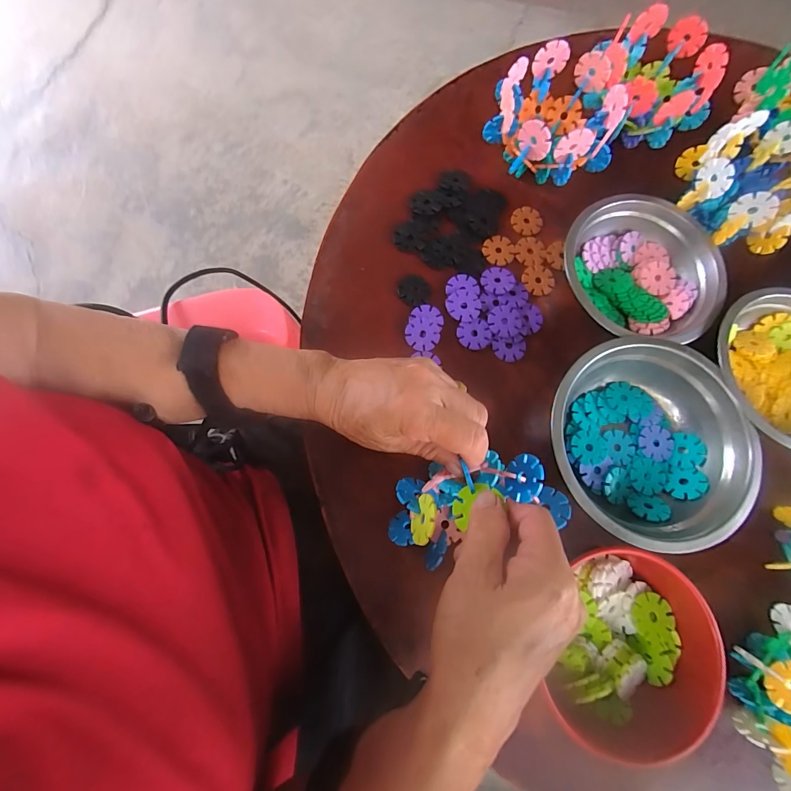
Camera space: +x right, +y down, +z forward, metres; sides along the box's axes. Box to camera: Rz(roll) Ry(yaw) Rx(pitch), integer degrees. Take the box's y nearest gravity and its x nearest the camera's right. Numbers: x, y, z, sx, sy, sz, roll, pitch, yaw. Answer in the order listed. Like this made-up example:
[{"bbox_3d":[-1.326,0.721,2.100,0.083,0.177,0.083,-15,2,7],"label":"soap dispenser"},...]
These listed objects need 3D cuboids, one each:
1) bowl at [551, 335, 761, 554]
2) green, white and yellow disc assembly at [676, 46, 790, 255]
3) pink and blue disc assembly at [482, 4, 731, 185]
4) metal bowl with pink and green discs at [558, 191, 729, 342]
[{"bbox_3d":[0.206,0.037,0.312,0.161,0.049,0.165,3,78,-2],"label":"bowl"},{"bbox_3d":[0.363,-0.238,0.356,0.124,0.055,0.225,39,79,7],"label":"green, white and yellow disc assembly"},{"bbox_3d":[0.197,-0.279,0.364,0.217,0.068,0.112,-24,79,-6],"label":"pink and blue disc assembly"},{"bbox_3d":[0.224,-0.113,0.348,0.131,0.041,0.135,1,78,-3],"label":"metal bowl with pink and green discs"}]

